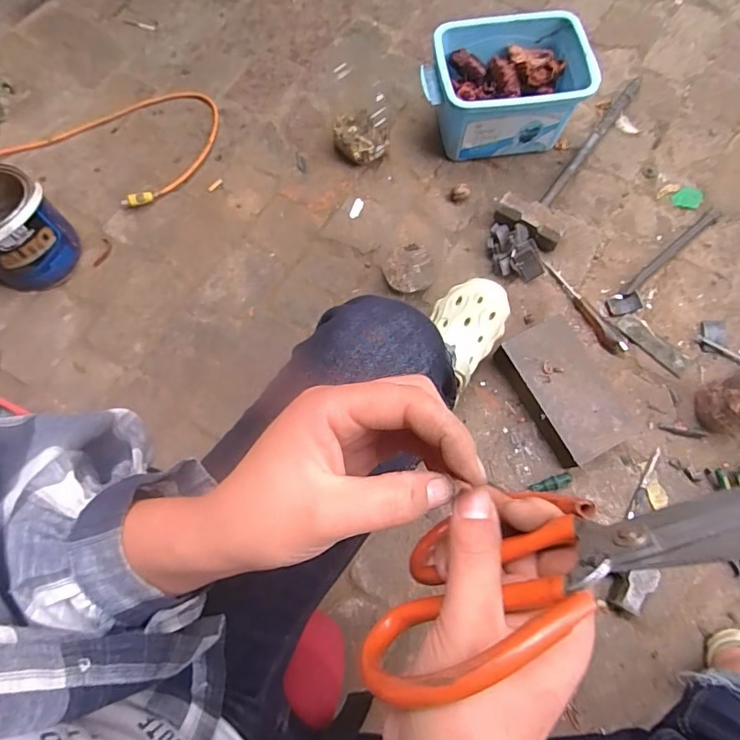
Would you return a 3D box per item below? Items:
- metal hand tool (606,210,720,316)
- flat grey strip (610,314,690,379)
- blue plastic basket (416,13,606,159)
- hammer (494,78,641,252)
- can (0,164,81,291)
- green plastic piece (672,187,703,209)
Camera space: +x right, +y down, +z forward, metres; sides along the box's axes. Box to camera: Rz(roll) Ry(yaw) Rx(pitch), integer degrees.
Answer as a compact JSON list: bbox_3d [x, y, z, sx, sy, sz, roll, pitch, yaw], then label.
[{"bbox_3d":[0.511,-0.183,0.832,0.270,0.019,0.040,-41,80,-7],"label":"metal hand tool"},{"bbox_3d":[0.463,-0.044,0.802,0.036,0.011,0.132,-43,81,-7],"label":"flat grey strip"},{"bbox_3d":[0.233,-0.497,0.871,0.270,0.153,0.180,-7,78,0],"label":"blue plastic basket"},{"bbox_3d":[0.375,-0.410,0.889,0.122,0.047,0.415,31,81,7],"label":"hammer"},{"bbox_3d":[-0.635,-0.251,0.843,0.195,0.162,0.175,24,80,6],"label":"can"},{"bbox_3d":[0.572,-0.311,0.876,0.048,0.005,0.042,19,80,5],"label":"green plastic piece"}]

